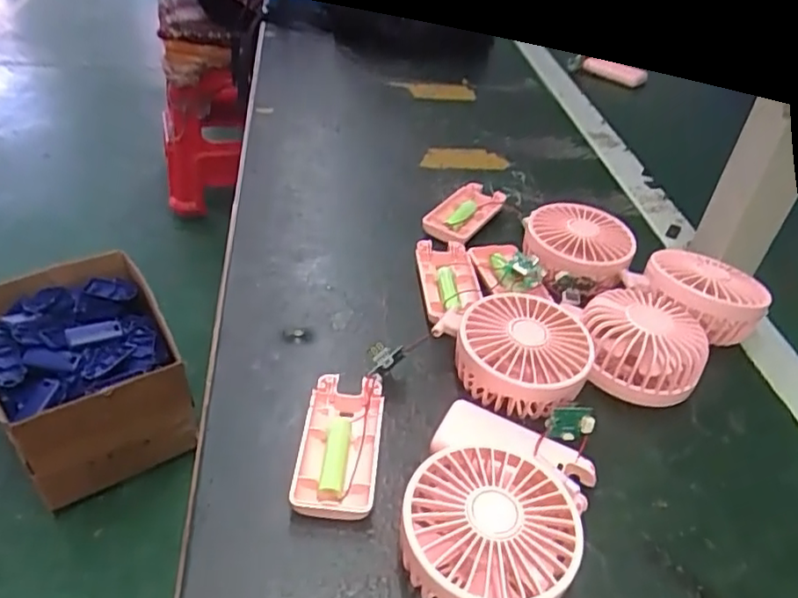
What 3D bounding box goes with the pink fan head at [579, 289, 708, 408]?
[{"bbox_3d":[0.171,0.033,0.441,0.080,0.047,0.084,10,39,3],"label":"pink fan head"}]

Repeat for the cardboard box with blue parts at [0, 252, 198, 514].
[{"bbox_3d":[-0.566,0.131,1.119,0.285,0.210,0.383,-22,48,-28],"label":"cardboard box with blue parts"}]

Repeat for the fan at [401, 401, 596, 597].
[{"bbox_3d":[0.051,0.110,0.332,0.088,0.046,0.126,21,41,16],"label":"fan"}]

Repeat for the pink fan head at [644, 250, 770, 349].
[{"bbox_3d":[0.233,-0.006,0.477,0.079,0.039,0.078,4,39,-4],"label":"pink fan head"}]

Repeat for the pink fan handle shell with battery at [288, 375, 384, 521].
[{"bbox_3d":[-0.035,0.085,0.370,0.045,0.018,0.093,7,39,-1],"label":"pink fan handle shell with battery"}]

